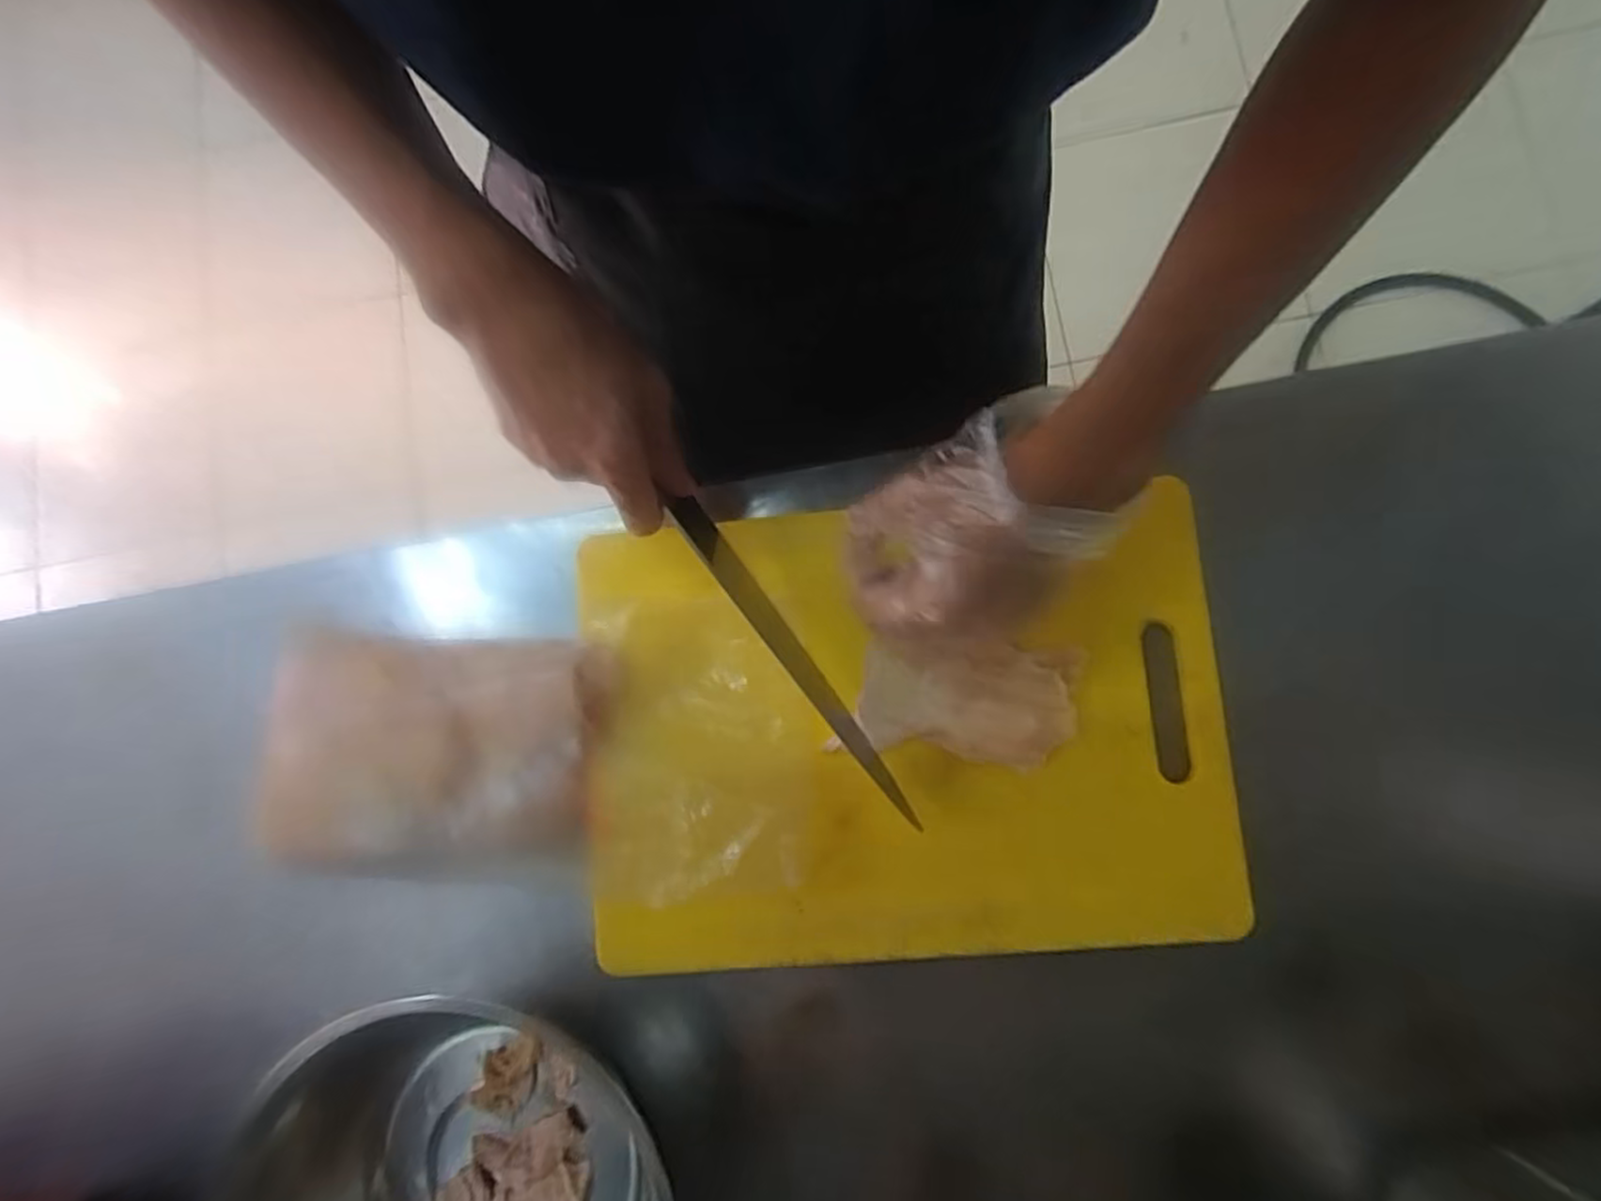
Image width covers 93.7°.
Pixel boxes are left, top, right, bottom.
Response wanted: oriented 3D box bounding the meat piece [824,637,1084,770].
[{"bbox_3d":[0.089,0.054,0.407,0.112,0.021,0.062,7,79,2],"label":"meat piece"}]

